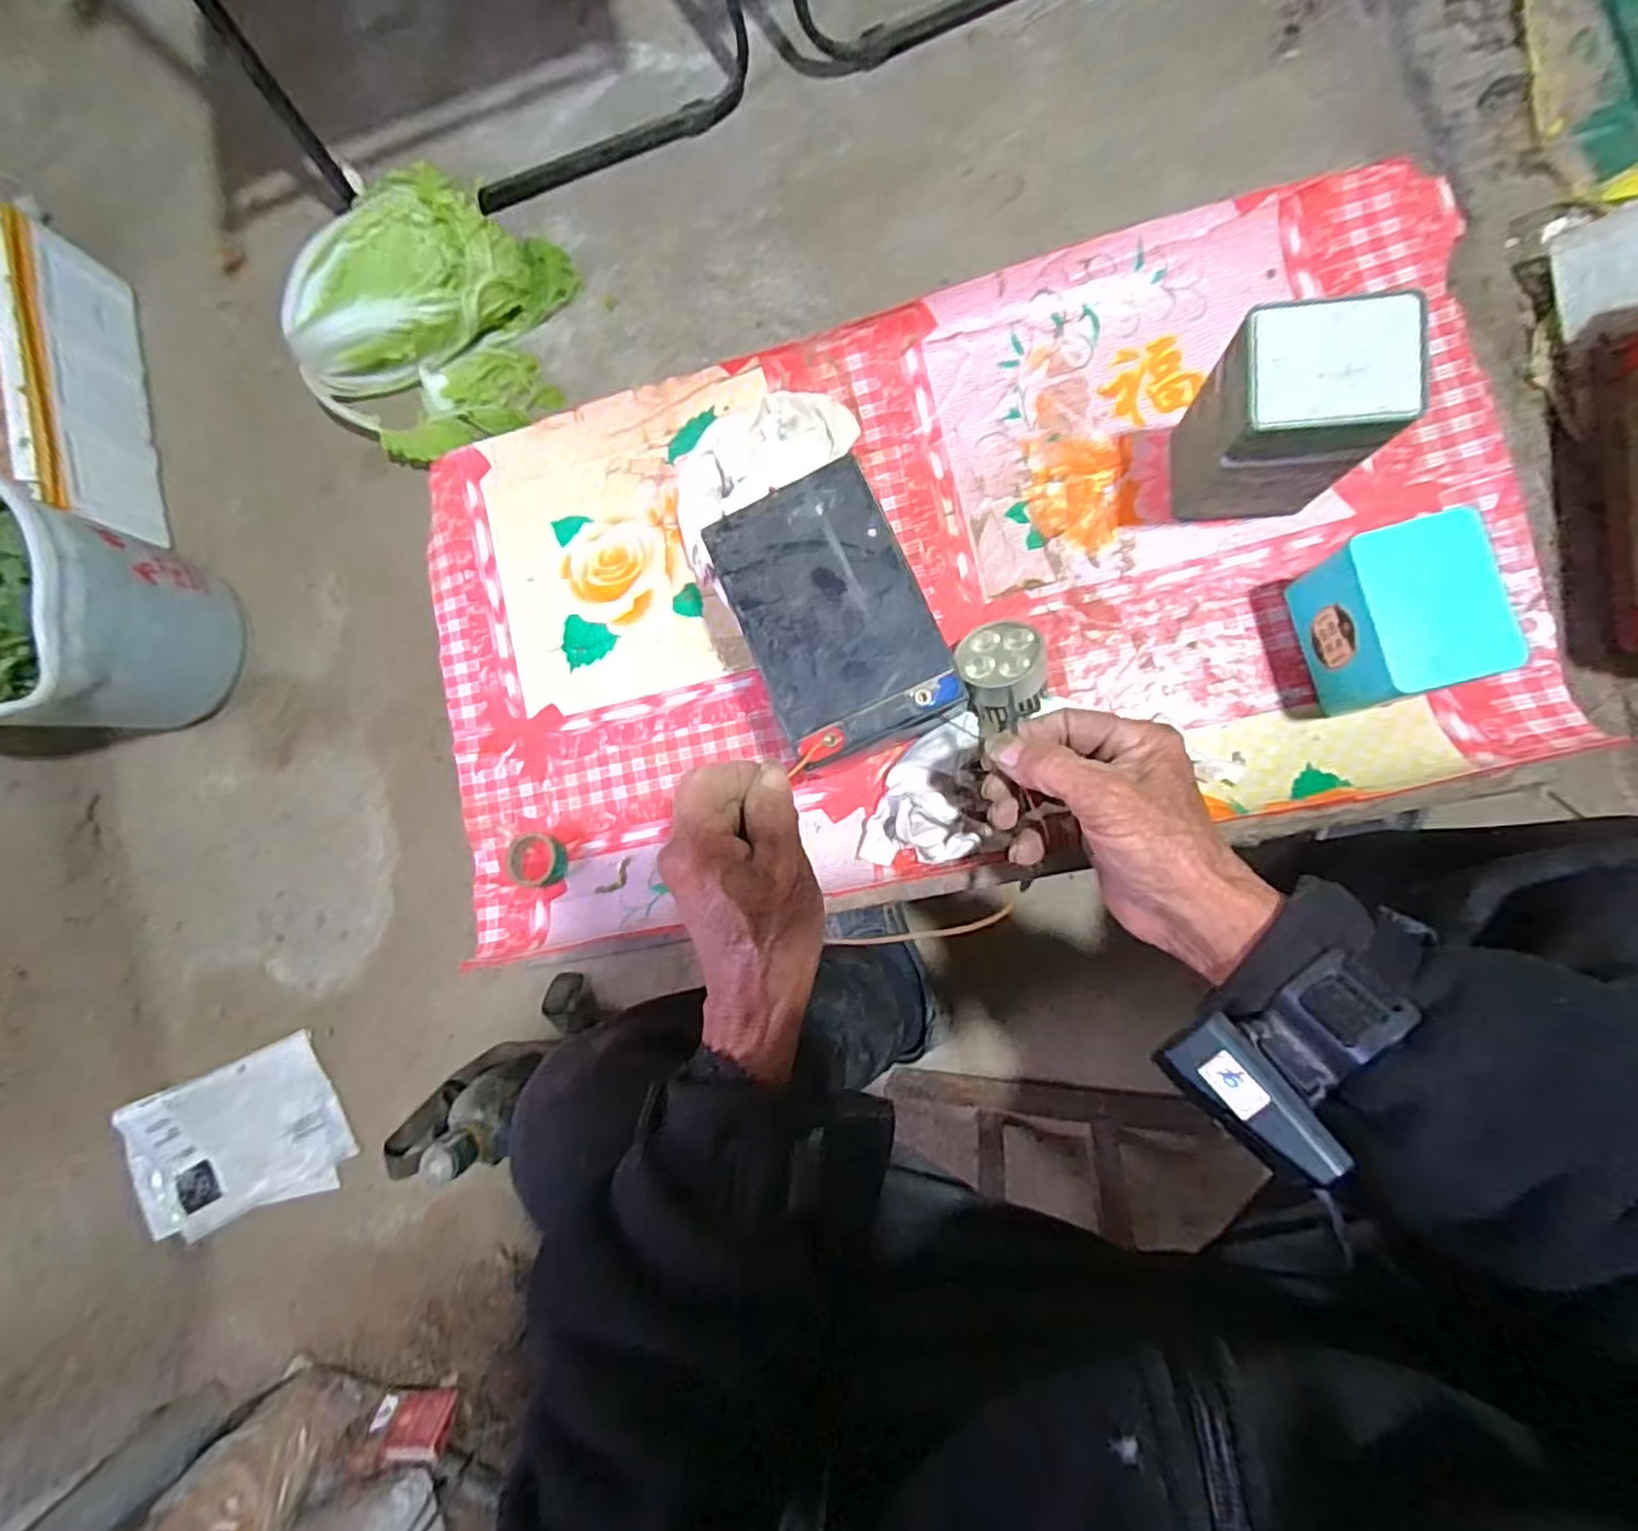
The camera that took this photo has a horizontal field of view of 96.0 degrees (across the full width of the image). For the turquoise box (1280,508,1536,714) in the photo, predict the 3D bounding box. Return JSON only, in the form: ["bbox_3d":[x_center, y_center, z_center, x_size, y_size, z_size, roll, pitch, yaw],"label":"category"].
[{"bbox_3d":[0.304,-0.082,0.393,0.061,0.081,0.092,-17,85,8],"label":"turquoise box"}]

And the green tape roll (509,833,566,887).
[{"bbox_3d":[-0.196,0.065,0.510,0.041,0.011,0.038,0,87,10],"label":"green tape roll"}]

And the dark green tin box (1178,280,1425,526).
[{"bbox_3d":[0.244,-0.181,0.387,0.081,0.117,0.066,-4,87,9],"label":"dark green tin box"}]

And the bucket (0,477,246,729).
[{"bbox_3d":[-0.823,-0.154,0.815,0.226,0.248,0.237,0,87,10],"label":"bucket"}]

